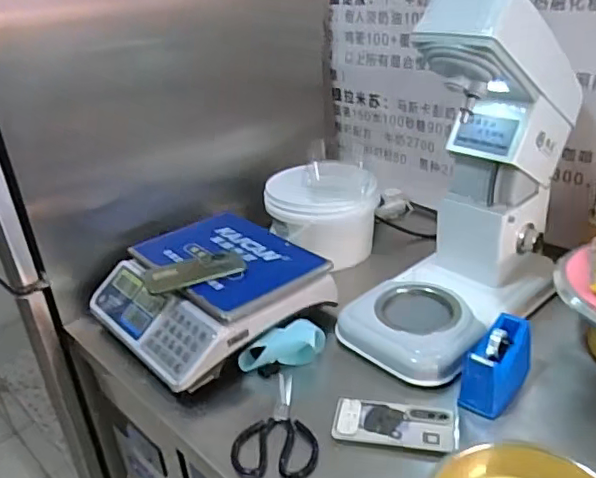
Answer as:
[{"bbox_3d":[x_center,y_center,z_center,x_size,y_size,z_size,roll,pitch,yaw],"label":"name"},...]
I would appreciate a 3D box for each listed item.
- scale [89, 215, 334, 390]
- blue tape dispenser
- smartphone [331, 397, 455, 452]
[{"bbox_3d":[-0.160,0.092,1.007,0.322,0.120,0.323,-26,35,-35],"label":"scale"},{"bbox_3d":[0.291,0.175,0.812,0.061,0.078,0.135,20,36,38],"label":"blue tape dispenser"},{"bbox_3d":[0.131,0.255,0.774,0.160,0.008,0.070,2,37,15],"label":"smartphone"}]

